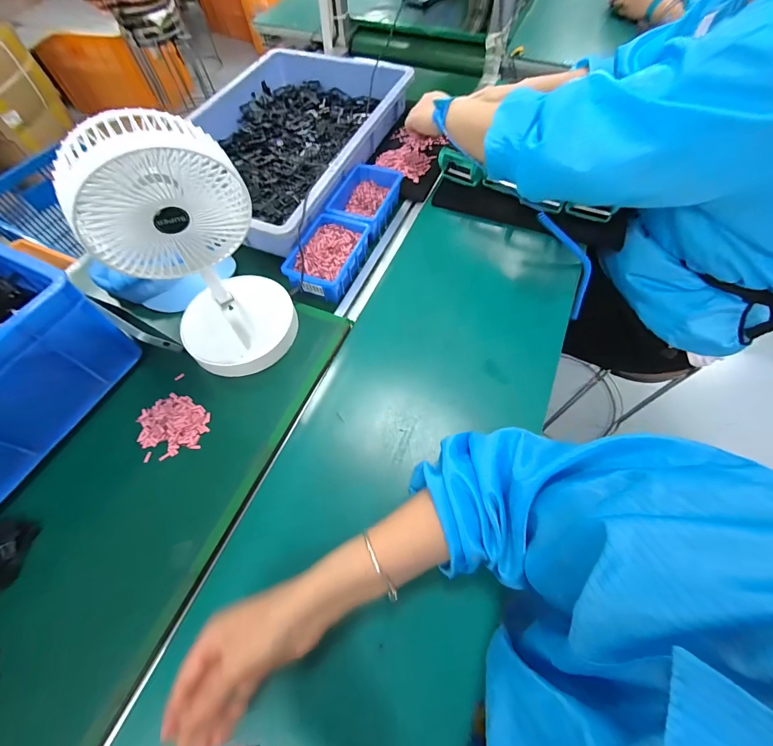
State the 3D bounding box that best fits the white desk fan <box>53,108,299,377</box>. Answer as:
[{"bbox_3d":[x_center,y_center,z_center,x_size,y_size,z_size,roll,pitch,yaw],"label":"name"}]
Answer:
[{"bbox_3d":[-0.218,-0.134,0.416,0.153,0.280,0.142,-14,63,-6],"label":"white desk fan"}]

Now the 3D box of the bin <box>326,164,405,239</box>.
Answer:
[{"bbox_3d":[-0.041,-0.321,0.667,0.103,0.045,0.157,18,64,11],"label":"bin"}]

